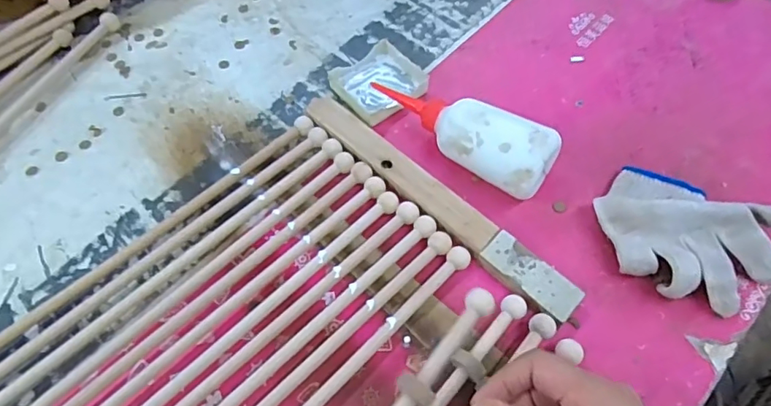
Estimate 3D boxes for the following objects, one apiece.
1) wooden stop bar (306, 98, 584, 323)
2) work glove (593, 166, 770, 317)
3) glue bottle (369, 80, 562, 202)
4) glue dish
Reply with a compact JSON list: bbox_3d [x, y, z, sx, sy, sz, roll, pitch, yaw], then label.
[{"bbox_3d":[0.041,-0.007,0.451,0.033,0.017,0.290,-41,68,-20],"label":"wooden stop bar"},{"bbox_3d":[0.242,0.026,0.417,0.135,0.044,0.104,35,67,18],"label":"work glove"},{"bbox_3d":[0.060,-0.063,0.459,0.178,0.062,0.052,30,65,16],"label":"glue bottle"},{"bbox_3d":[-0.006,-0.120,0.517,0.082,0.016,0.073,-35,66,-17],"label":"glue dish"}]

